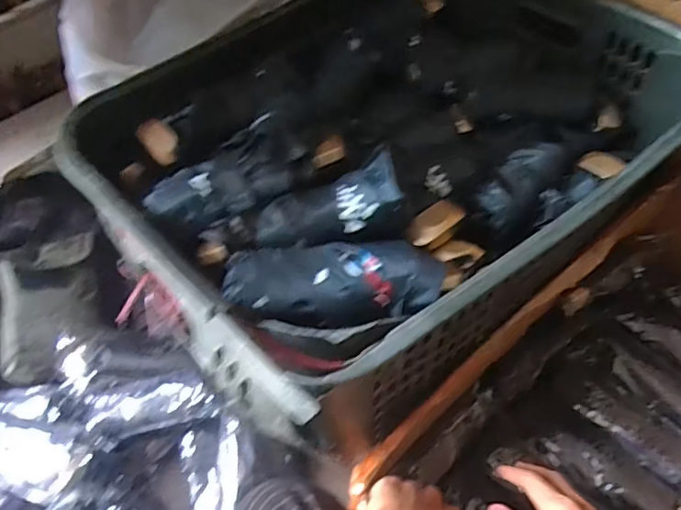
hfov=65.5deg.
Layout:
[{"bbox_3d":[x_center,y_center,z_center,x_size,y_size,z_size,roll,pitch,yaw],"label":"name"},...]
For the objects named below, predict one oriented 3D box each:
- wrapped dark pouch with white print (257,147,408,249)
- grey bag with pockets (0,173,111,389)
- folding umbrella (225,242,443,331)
[{"bbox_3d":[-0.009,-0.037,0.400,0.111,0.030,0.048,-20,56,-11],"label":"wrapped dark pouch with white print"},{"bbox_3d":[-0.428,0.032,0.664,0.265,0.105,0.256,-9,54,-3],"label":"grey bag with pockets"},{"bbox_3d":[-0.003,0.021,0.387,0.155,0.034,0.056,-4,54,0],"label":"folding umbrella"}]

